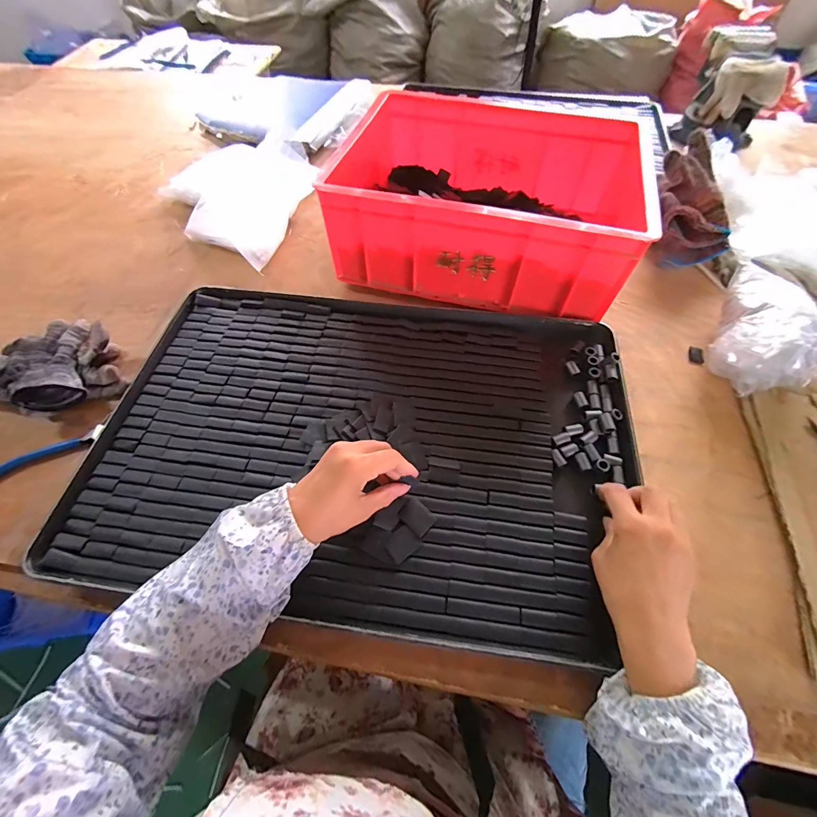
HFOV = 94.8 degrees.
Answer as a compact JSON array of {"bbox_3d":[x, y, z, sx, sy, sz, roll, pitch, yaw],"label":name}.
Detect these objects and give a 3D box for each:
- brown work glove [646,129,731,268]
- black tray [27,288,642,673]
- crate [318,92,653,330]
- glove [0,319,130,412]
[{"bbox_3d":[0.439,-0.330,0.590,0.086,0.080,0.209,3,84,2],"label":"brown work glove"},{"bbox_3d":[-0.049,0.021,0.433,0.580,0.027,0.392,7,57,5],"label":"black tray"},{"bbox_3d":[0.121,-0.304,0.561,0.394,0.145,0.295,13,60,9],"label":"crate"},{"bbox_3d":[-0.435,-0.056,0.472,0.167,0.049,0.142,19,61,12],"label":"glove"}]

